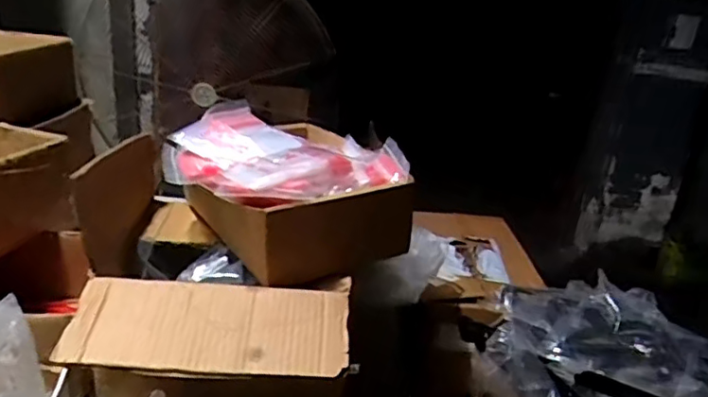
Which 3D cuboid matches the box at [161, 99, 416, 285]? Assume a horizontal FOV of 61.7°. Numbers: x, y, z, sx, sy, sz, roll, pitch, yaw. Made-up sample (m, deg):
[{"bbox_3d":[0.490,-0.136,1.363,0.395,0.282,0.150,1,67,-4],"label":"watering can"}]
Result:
[{"bbox_3d":[-0.093,-0.019,0.790,0.267,0.139,0.272,-10,26,-35],"label":"box"}]

